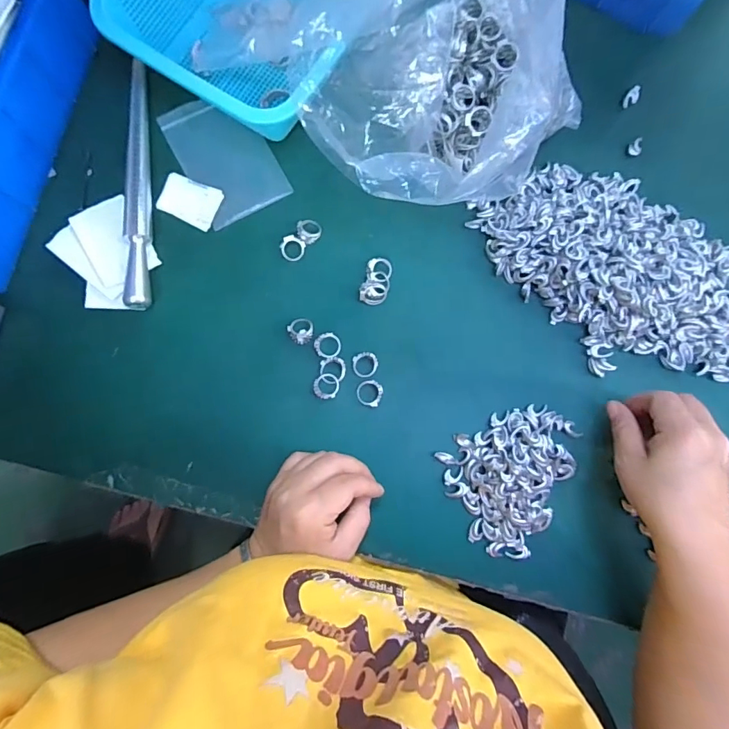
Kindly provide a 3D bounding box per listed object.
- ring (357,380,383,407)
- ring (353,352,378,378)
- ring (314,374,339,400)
[{"bbox_3d":[0.005,0.024,0.394,0.022,0.005,0.022,0,82,-1],"label":"ring"},{"bbox_3d":[0.001,0.000,0.397,0.022,0.004,0.023,0,82,-1],"label":"ring"},{"bbox_3d":[-0.033,0.019,0.393,0.022,0.004,0.021,0,82,-1],"label":"ring"}]

